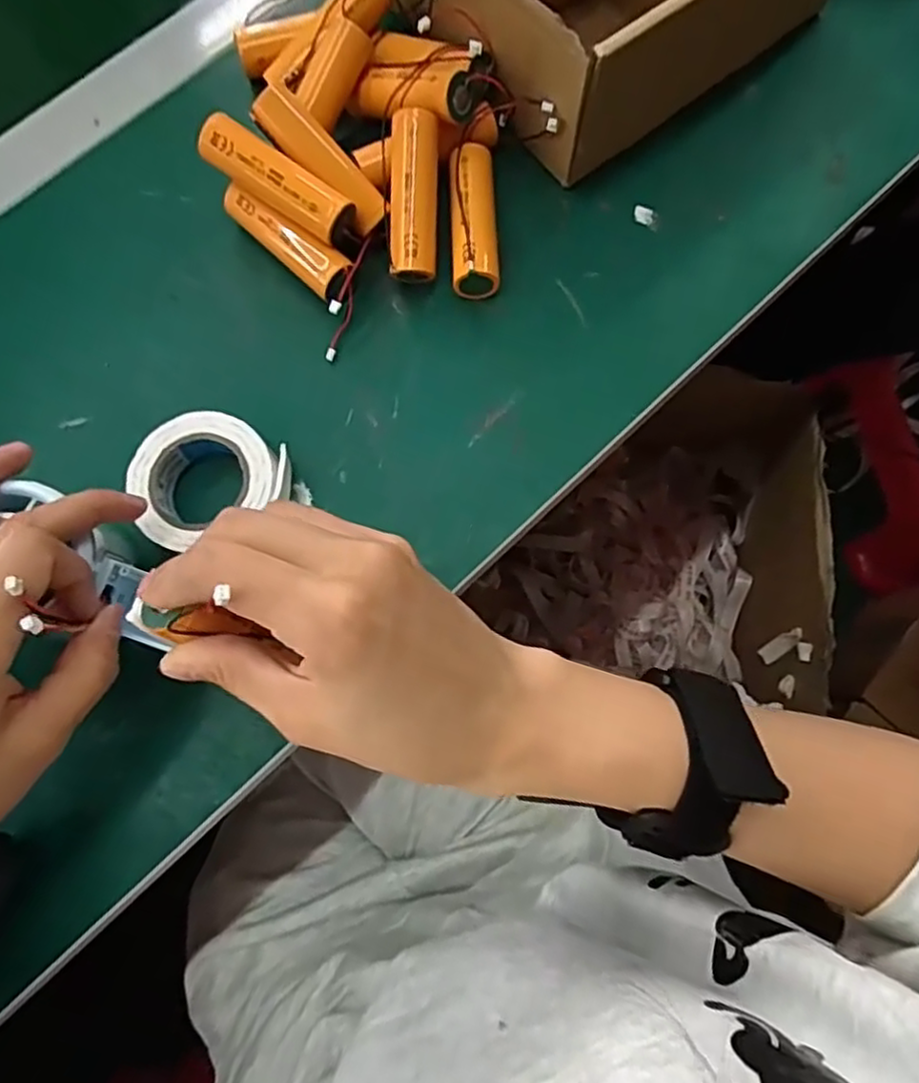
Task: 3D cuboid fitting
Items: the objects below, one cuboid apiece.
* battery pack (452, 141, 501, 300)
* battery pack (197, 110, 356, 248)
[{"bbox_3d":[0.008,-0.154,0.327,0.022,0.020,0.073,0,76,1],"label":"battery pack"},{"bbox_3d":[-0.083,-0.163,0.310,0.072,0.017,0.021,33,78,-6],"label":"battery pack"}]

